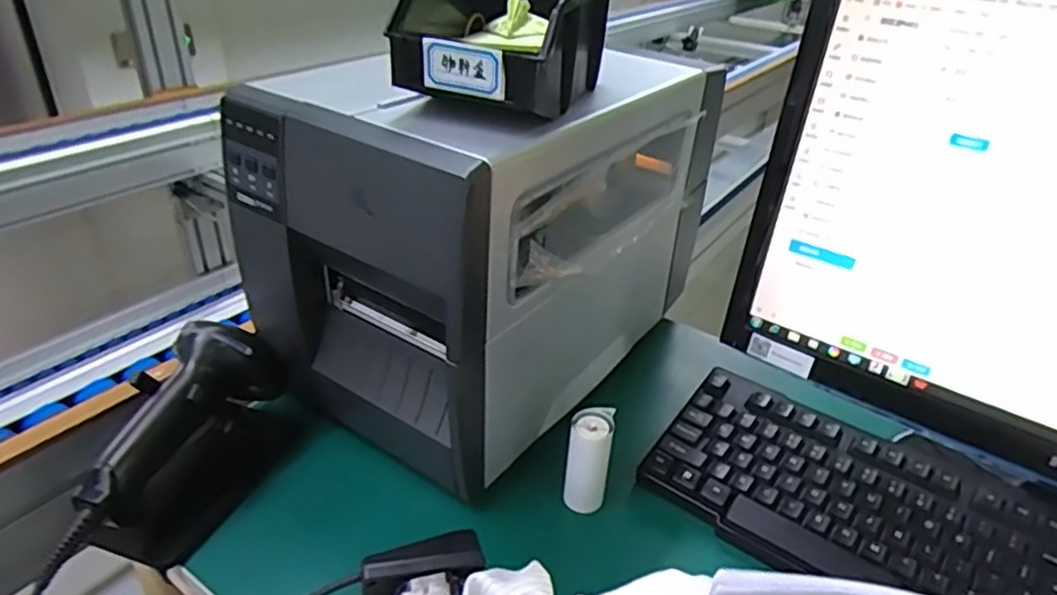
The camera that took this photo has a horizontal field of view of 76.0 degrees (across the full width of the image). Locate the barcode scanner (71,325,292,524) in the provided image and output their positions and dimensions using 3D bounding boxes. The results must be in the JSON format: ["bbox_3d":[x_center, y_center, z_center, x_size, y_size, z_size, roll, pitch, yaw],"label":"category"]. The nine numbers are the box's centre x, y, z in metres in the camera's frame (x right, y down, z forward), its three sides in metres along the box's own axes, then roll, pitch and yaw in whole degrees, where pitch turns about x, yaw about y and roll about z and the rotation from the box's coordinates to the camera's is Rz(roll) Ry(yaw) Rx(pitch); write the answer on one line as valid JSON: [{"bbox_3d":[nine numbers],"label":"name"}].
[{"bbox_3d":[-0.289,0.105,0.566,0.062,0.091,0.189,15,47,19],"label":"barcode scanner"}]

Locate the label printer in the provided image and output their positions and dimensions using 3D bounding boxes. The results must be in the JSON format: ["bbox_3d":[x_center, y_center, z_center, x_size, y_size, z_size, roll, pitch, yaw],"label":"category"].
[{"bbox_3d":[-0.021,-0.058,0.648,0.250,0.305,0.423,20,35,26],"label":"label printer"}]

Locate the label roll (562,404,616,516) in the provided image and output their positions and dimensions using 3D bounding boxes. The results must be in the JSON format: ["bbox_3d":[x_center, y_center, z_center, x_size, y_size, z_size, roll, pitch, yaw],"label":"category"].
[{"bbox_3d":[0.048,0.129,0.535,0.034,0.085,0.041,9,31,9],"label":"label roll"}]

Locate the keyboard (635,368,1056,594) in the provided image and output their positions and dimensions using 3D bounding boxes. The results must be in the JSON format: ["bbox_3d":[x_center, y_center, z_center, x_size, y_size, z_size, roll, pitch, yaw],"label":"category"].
[{"bbox_3d":[0.311,0.185,0.479,0.457,0.037,0.159,23,36,29],"label":"keyboard"}]

